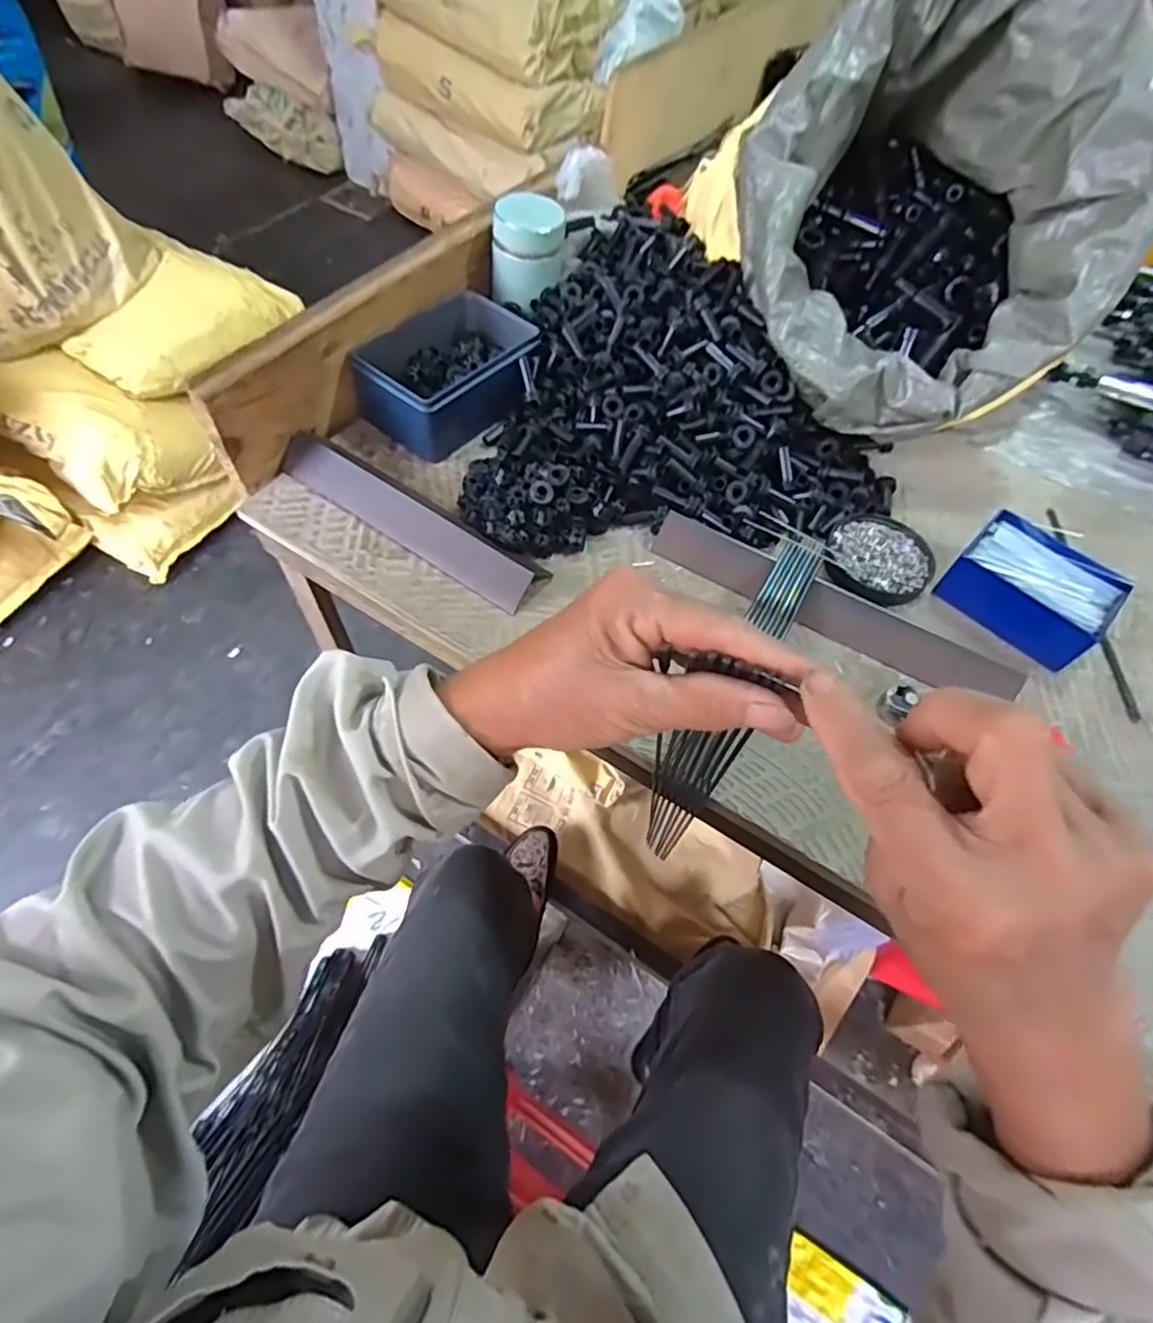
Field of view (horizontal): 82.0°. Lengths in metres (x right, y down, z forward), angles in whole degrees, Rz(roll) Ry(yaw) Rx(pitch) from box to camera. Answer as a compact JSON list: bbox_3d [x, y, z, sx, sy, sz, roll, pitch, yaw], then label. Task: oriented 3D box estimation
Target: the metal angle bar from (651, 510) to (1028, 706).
[{"bbox_3d":[0.188,-0.040,0.498,0.276,0.025,0.031,28,61,13],"label":"metal angle bar"}]

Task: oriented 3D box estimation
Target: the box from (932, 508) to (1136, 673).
[{"bbox_3d":[0.353,-0.055,0.519,0.107,0.047,0.086,39,64,19],"label":"box"}]

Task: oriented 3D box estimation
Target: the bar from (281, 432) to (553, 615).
[{"bbox_3d":[-0.127,-0.115,0.513,0.239,0.024,0.045,32,62,15],"label":"bar"}]

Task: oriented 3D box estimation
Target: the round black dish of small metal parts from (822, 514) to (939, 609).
[{"bbox_3d":[0.247,-0.084,0.543,0.084,0.014,0.081,2,58,-3],"label":"round black dish of small metal parts"}]

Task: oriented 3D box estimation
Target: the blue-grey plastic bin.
[{"bbox_3d":[-0.108,-0.254,0.590,0.110,0.062,0.155,39,63,18],"label":"blue-grey plastic bin"}]

